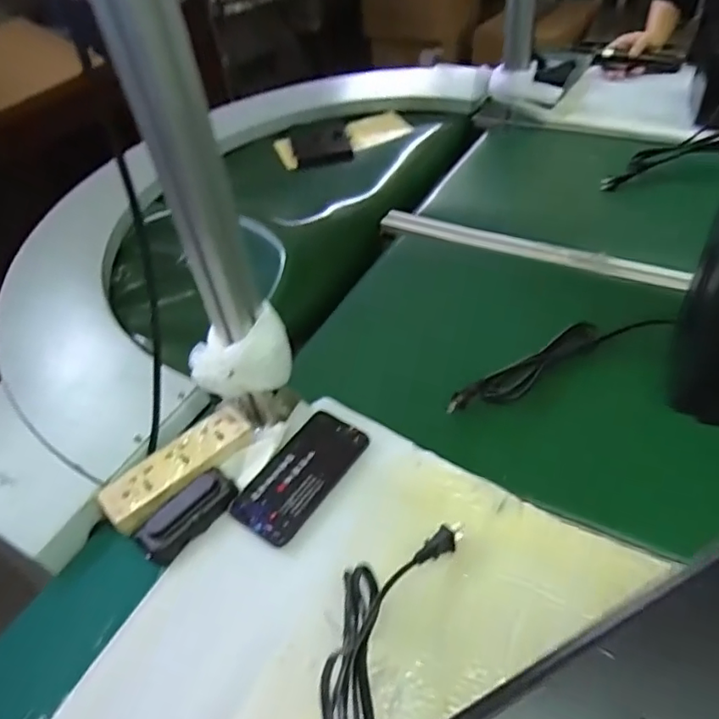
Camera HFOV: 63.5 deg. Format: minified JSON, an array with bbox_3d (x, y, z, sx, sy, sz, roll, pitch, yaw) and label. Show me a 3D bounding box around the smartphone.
[{"bbox_3d":[-0.064,0.117,0.614,0.079,0.009,0.150,25,54,29],"label":"smartphone"}]

